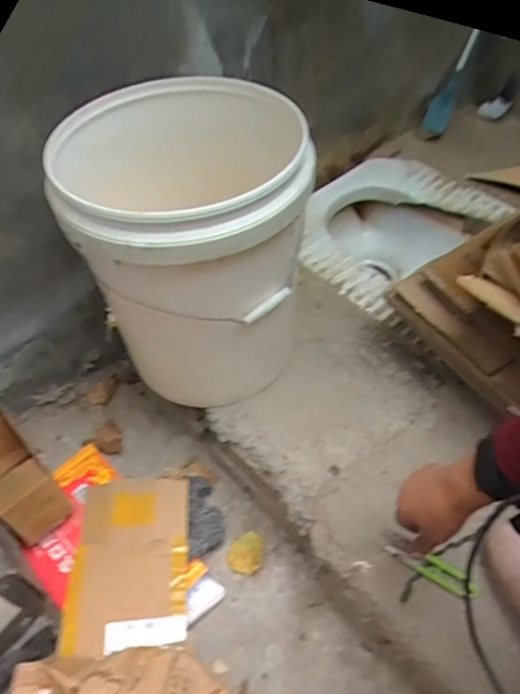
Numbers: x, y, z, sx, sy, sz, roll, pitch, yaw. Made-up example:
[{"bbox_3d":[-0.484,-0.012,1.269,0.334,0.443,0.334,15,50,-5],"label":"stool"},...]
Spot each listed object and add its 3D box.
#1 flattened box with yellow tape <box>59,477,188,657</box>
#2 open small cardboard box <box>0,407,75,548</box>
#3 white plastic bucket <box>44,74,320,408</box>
[{"bbox_3d":[-0.181,0.295,0.747,0.157,0.021,0.219,-3,58,-2],"label":"flattened box with yellow tape"},{"bbox_3d":[-0.388,0.184,0.822,0.236,0.119,0.100,24,55,39],"label":"open small cardboard box"},{"bbox_3d":[-0.091,-0.156,0.768,0.301,0.365,0.361,-12,50,-6],"label":"white plastic bucket"}]

